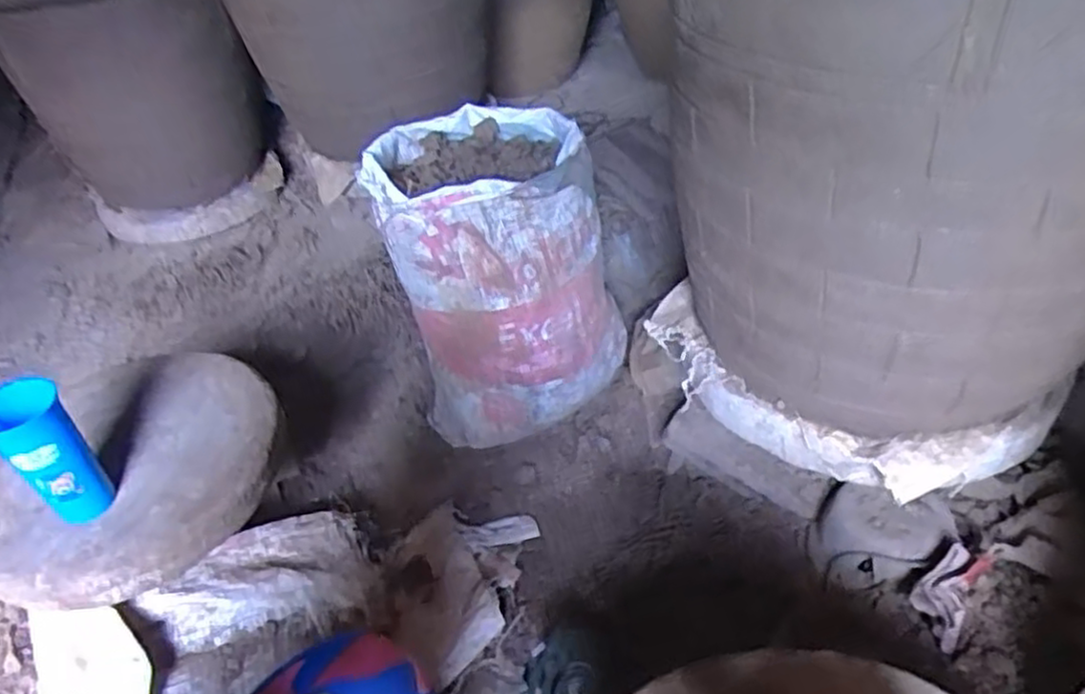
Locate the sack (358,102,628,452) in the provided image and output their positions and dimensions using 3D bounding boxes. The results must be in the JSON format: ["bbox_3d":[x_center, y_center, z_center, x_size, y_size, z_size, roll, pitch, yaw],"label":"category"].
[{"bbox_3d":[-0.052,-0.071,1.065,0.315,0.435,0.229,5,42,10],"label":"sack"}]

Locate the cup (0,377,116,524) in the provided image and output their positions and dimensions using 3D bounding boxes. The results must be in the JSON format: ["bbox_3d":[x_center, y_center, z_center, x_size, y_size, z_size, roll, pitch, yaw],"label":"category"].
[{"bbox_3d":[-0.506,0.110,0.757,0.068,0.160,0.070,-3,41,2],"label":"cup"}]

